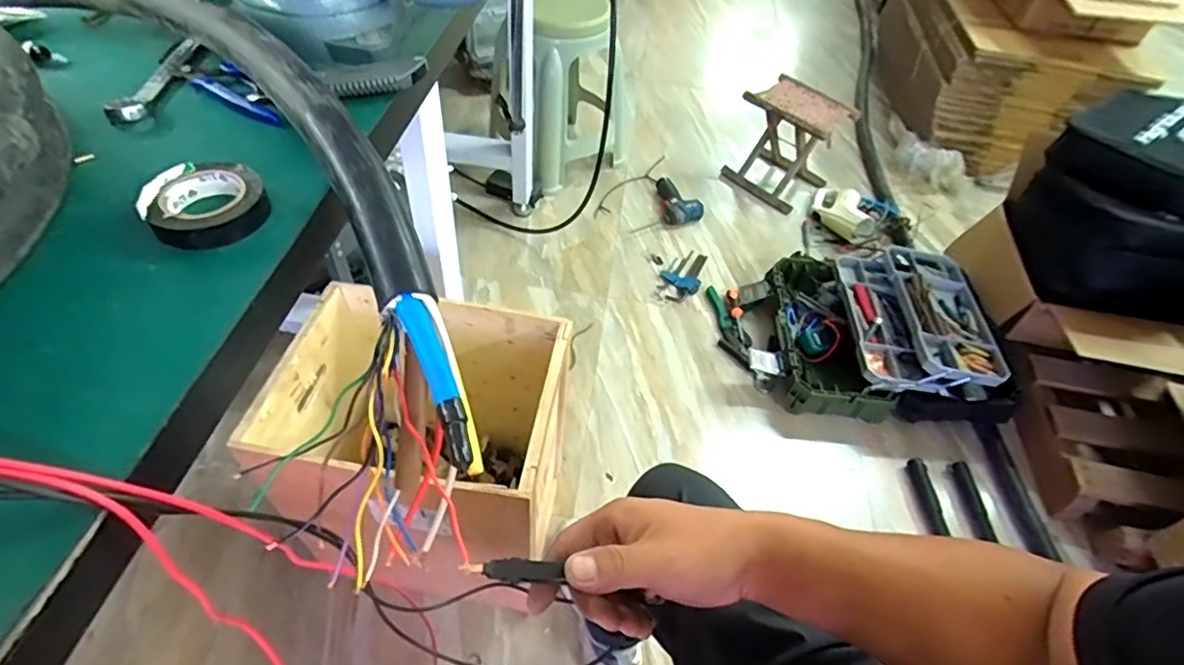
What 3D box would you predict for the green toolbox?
[{"bbox_3d":[0.683,-0.018,1.399,0.464,0.189,0.467,6,49,-1],"label":"green toolbox"}]

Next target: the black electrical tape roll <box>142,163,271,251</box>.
[{"bbox_3d":[-0.261,-0.088,0.394,0.071,0.018,0.067,3,49,-3],"label":"black electrical tape roll"}]

